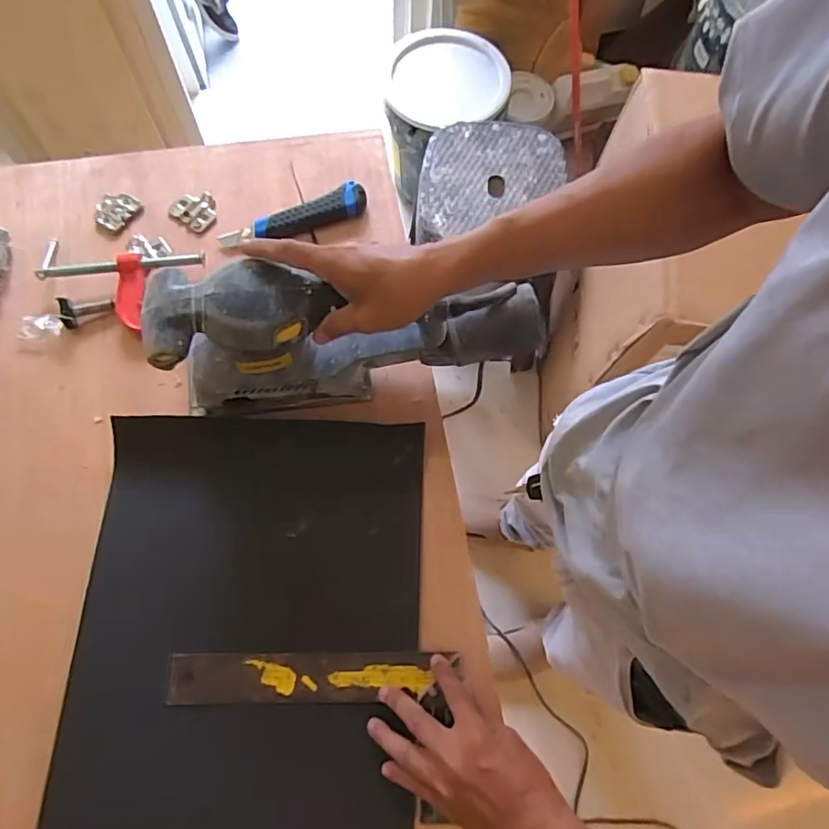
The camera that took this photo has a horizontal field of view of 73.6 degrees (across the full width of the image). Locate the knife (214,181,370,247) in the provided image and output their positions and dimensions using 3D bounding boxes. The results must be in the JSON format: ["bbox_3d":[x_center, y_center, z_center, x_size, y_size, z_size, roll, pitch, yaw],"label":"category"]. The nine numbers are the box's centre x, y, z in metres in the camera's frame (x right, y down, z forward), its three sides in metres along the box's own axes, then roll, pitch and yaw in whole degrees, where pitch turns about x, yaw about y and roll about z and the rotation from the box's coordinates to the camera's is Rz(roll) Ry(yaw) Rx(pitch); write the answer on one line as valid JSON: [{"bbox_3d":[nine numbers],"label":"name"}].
[{"bbox_3d":[-0.139,-0.225,0.636,0.172,0.031,0.035,-20,73,-8],"label":"knife"}]

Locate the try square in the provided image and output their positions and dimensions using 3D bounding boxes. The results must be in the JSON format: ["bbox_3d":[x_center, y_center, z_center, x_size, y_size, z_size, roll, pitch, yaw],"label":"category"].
[{"bbox_3d":[-0.094,0.264,0.475,0.244,0.016,0.120,4,71,-1],"label":"try square"}]

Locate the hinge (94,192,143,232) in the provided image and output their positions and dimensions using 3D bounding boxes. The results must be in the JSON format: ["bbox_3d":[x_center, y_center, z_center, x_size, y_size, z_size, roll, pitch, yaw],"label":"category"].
[{"bbox_3d":[-0.343,-0.234,0.637,0.044,0.010,0.051,39,74,10],"label":"hinge"}]

